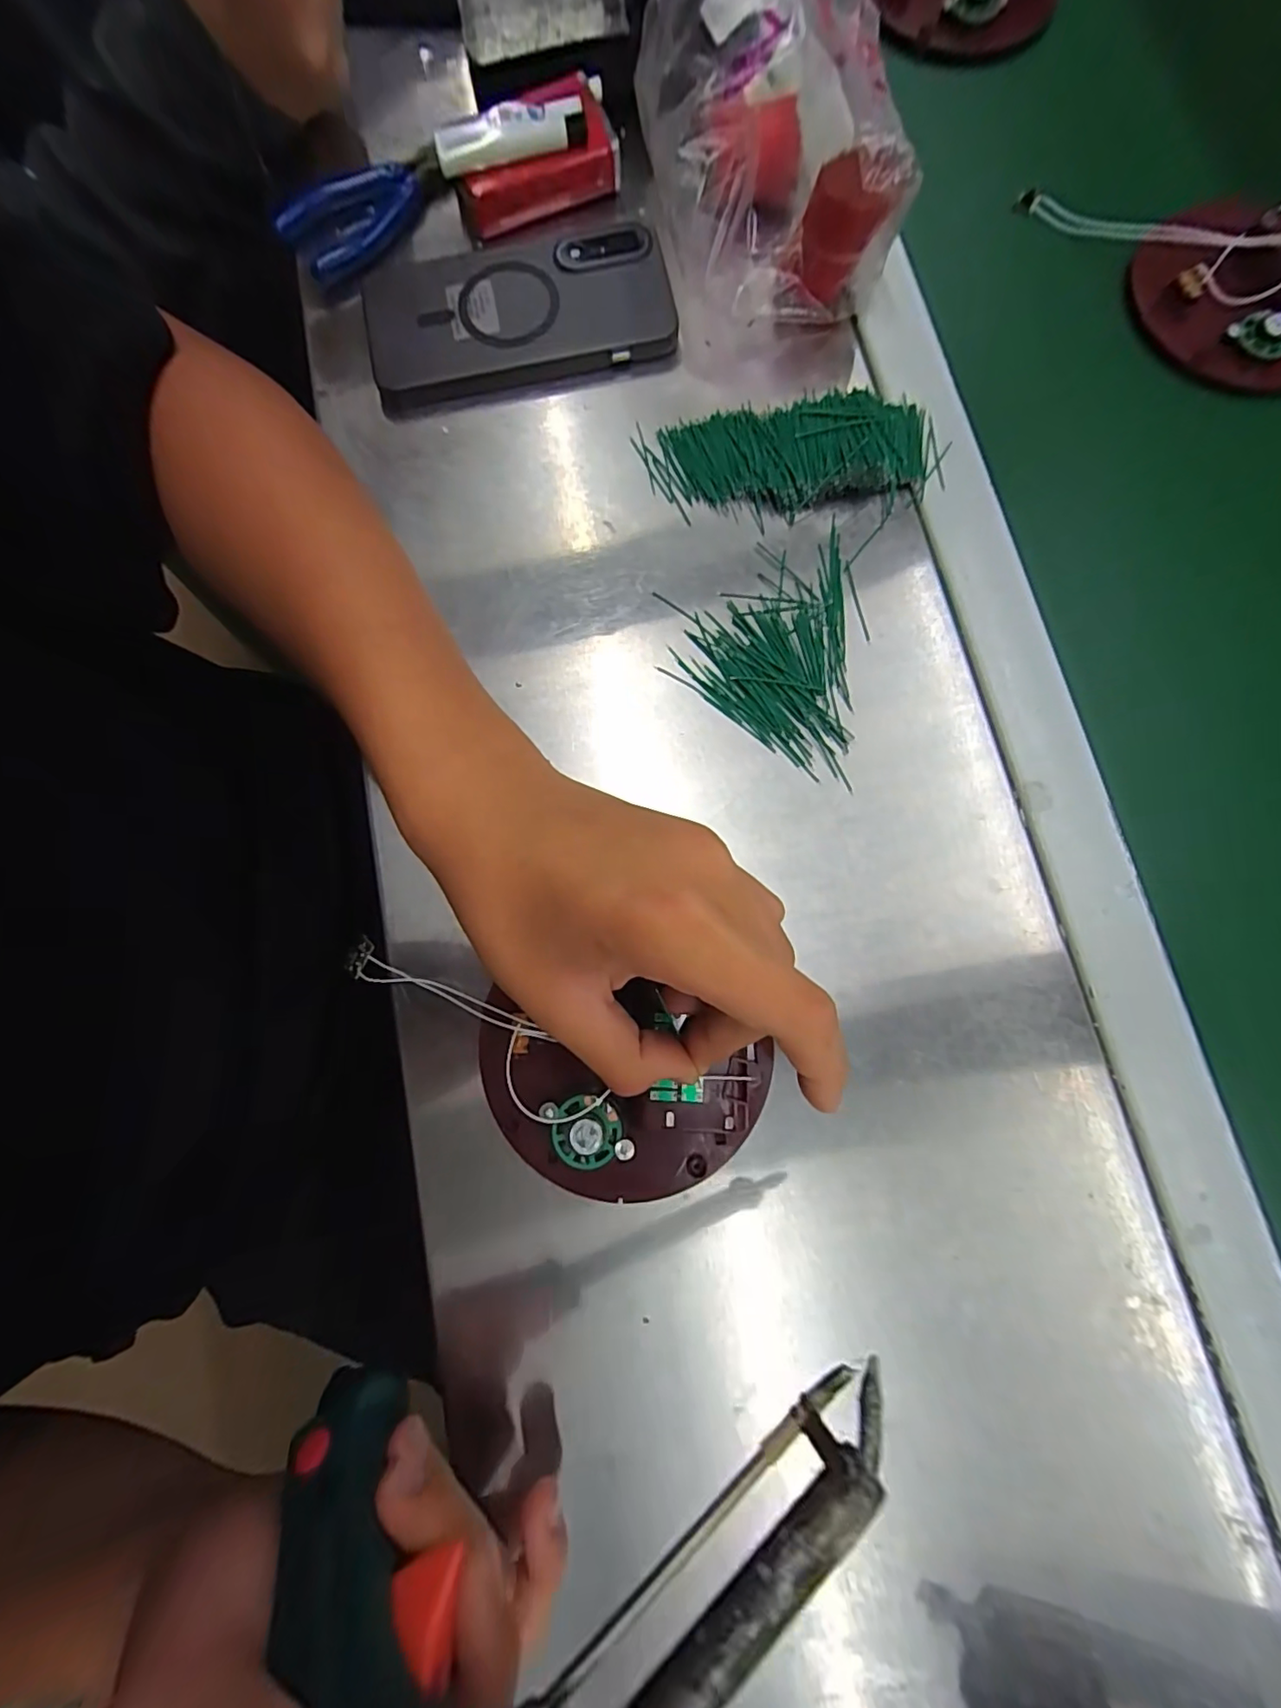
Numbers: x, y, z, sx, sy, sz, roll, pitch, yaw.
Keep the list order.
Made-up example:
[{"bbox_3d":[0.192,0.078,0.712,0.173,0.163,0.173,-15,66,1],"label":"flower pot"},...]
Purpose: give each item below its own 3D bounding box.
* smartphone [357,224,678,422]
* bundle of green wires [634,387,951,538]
[{"bbox_3d":[-0.067,-0.297,0.304,0.161,0.015,0.090,-11,79,-1],"label":"smartphone"},{"bbox_3d":[0.078,-0.206,0.285,0.153,0.017,0.057,-5,79,0],"label":"bundle of green wires"}]

